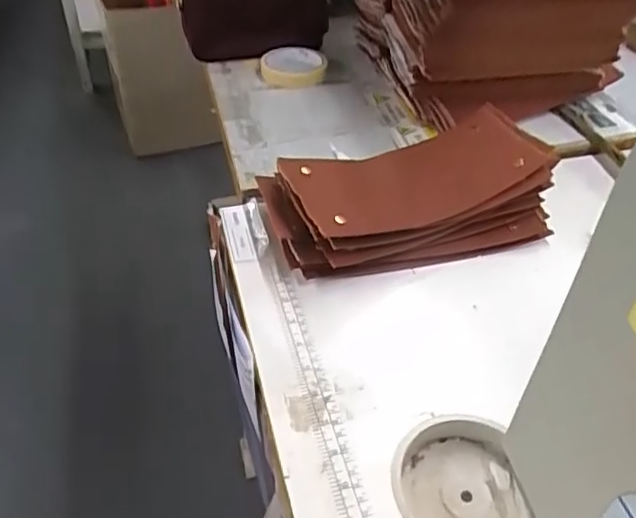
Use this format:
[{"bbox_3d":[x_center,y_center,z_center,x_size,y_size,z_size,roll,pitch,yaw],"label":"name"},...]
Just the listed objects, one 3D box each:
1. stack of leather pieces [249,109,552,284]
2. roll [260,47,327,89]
[{"bbox_3d":[0.089,-0.070,0.600,0.269,0.082,0.137,-9,44,-12],"label":"stack of leather pieces"},{"bbox_3d":[-0.033,-0.262,0.837,0.077,0.026,0.080,1,43,-1],"label":"roll"}]

